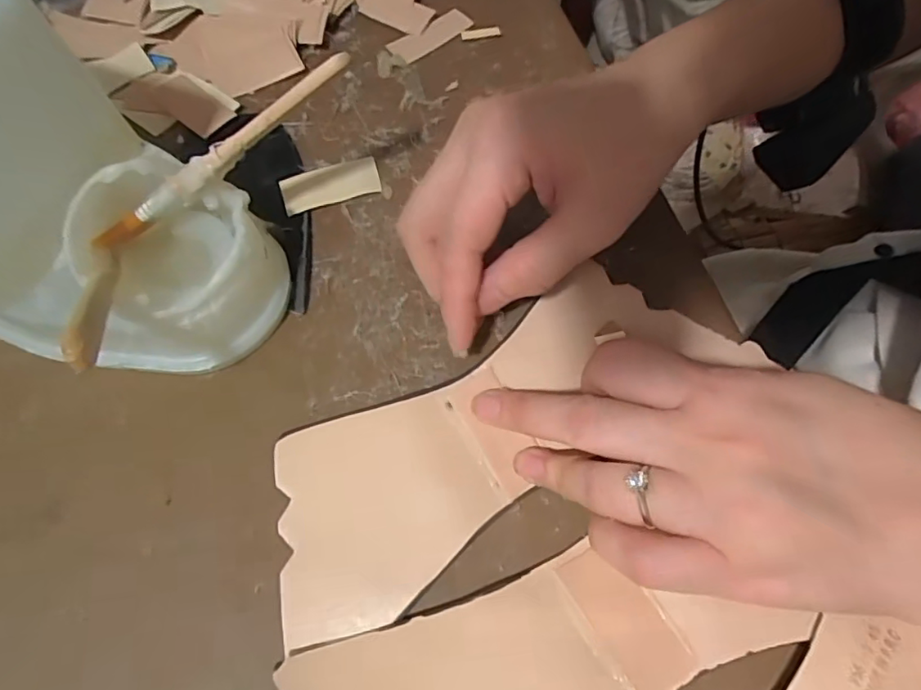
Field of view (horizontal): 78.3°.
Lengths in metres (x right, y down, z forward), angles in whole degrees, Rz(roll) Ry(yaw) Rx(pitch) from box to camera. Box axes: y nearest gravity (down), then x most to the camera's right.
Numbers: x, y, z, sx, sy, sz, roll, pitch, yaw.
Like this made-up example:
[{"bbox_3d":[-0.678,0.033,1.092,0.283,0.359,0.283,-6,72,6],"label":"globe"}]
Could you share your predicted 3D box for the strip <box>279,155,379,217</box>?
[{"bbox_3d":[-0.069,-0.085,0.299,0.050,0.004,0.025,-18,66,-6],"label":"strip"}]

